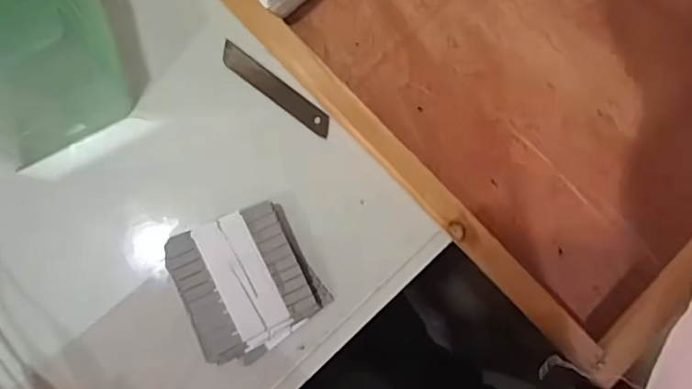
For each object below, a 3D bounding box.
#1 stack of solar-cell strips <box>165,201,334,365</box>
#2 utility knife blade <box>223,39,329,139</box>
[{"bbox_3d":[-0.068,0.063,0.366,0.089,0.029,0.098,-23,87,-8],"label":"stack of solar-cell strips"},{"bbox_3d":[-0.054,-0.082,0.397,0.102,0.004,0.017,37,88,-1],"label":"utility knife blade"}]

